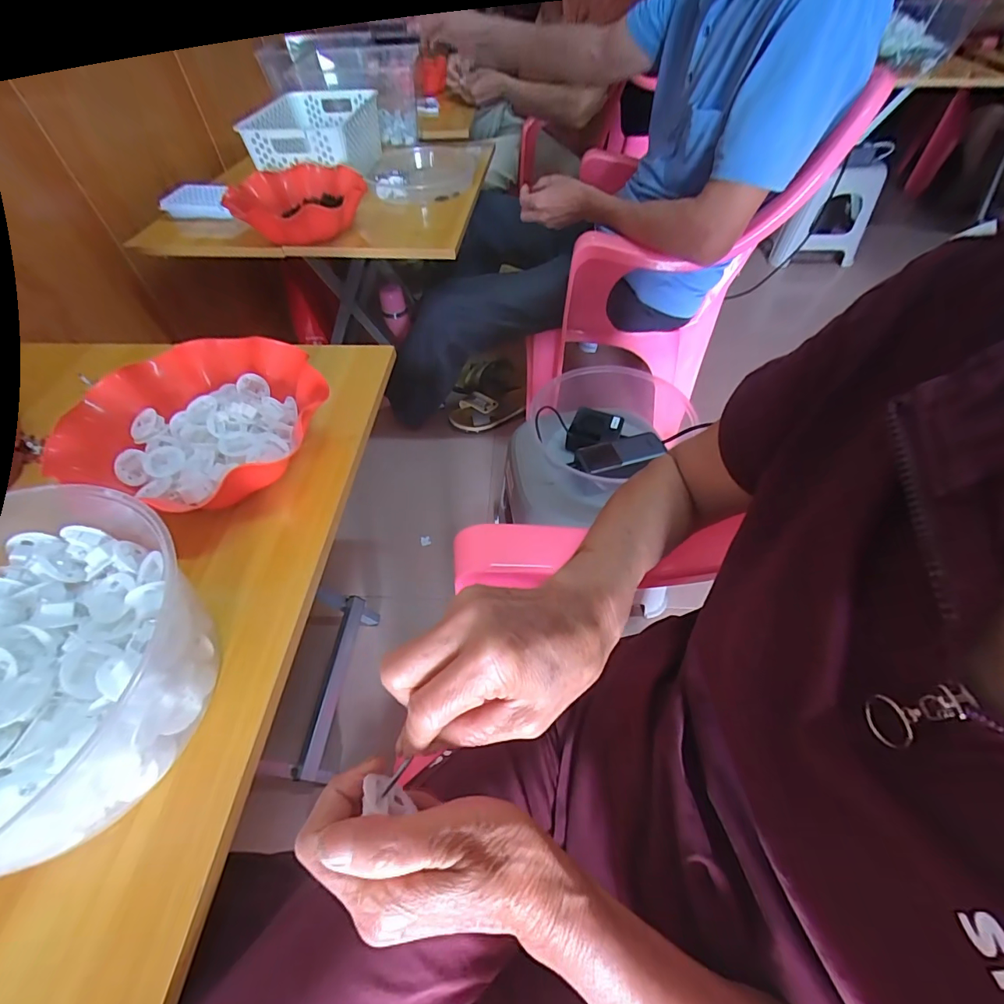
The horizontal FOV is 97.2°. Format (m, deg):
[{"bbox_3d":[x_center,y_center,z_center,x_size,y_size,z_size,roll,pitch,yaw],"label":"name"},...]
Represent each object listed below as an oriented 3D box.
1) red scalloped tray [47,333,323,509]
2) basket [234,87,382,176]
[{"bbox_3d":[-0.279,-0.076,0.422,0.213,0.048,0.211,18,55,14],"label":"red scalloped tray"},{"bbox_3d":[-0.365,-0.738,0.885,0.218,0.077,0.314,-4,52,-3],"label":"basket"}]

